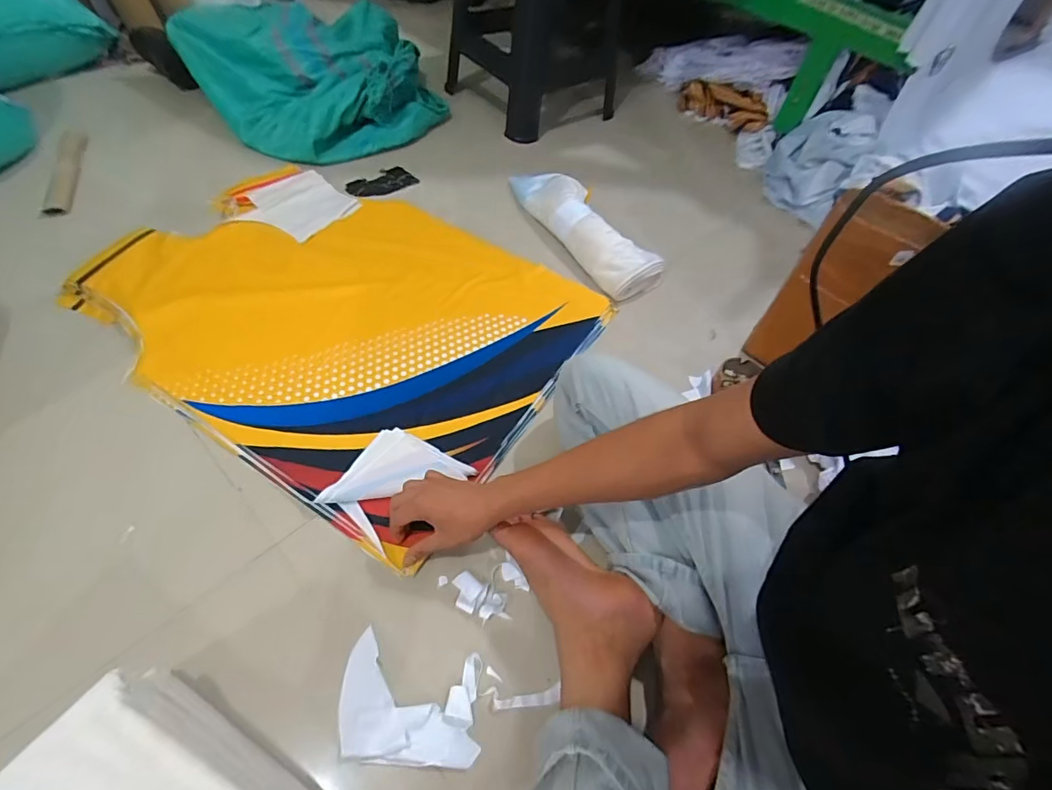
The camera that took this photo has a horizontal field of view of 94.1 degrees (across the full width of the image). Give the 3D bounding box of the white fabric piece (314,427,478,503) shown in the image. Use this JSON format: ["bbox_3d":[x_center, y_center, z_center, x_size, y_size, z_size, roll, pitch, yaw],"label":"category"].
[{"bbox_3d":[-0.179,0.088,0.668,0.191,0.013,0.093,-11,55,-14],"label":"white fabric piece"}]

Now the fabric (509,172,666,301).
[{"bbox_3d":[0.115,-0.357,1.002,0.160,0.068,0.409,-16,58,-19],"label":"fabric"}]

